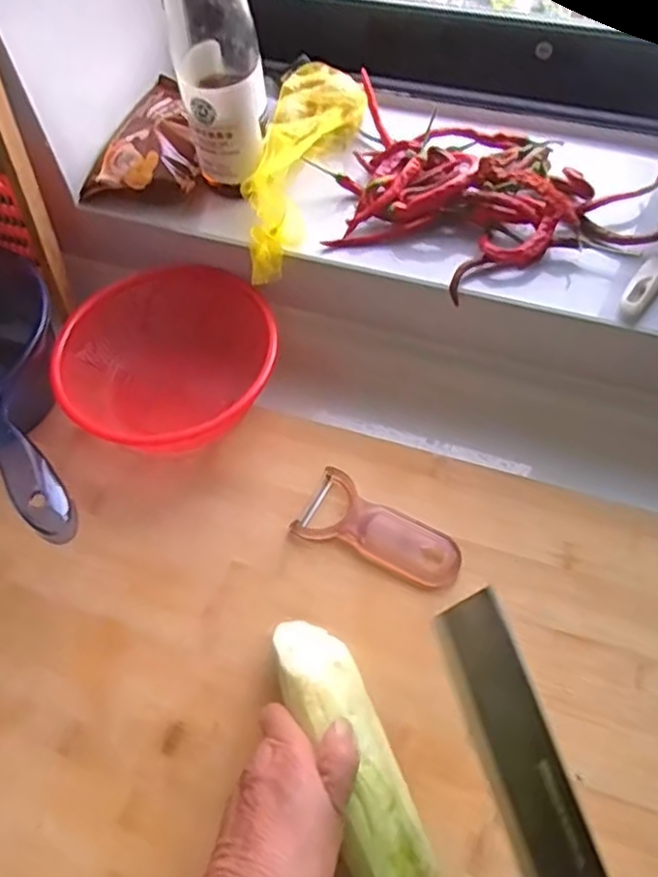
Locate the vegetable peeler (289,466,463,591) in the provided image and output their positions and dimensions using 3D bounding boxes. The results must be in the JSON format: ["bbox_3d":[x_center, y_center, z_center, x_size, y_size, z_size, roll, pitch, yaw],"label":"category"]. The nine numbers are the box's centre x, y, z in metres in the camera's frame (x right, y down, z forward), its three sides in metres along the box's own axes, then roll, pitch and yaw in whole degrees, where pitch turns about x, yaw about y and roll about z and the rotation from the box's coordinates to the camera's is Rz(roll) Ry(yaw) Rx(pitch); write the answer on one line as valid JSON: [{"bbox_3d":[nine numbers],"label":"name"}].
[{"bbox_3d":[0.038,0.071,0.505,0.122,0.012,0.057,27,64,18],"label":"vegetable peeler"}]

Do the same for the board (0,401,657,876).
[{"bbox_3d":[-0.043,0.159,0.459,0.555,0.026,0.395,15,61,12],"label":"board"}]

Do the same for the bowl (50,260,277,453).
[{"bbox_3d":[-0.131,-0.060,0.563,0.169,0.071,0.142,-4,59,1],"label":"bowl"}]

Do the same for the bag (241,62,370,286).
[{"bbox_3d":[-0.020,-0.234,0.572,0.076,0.047,0.230,8,59,8],"label":"bag"}]

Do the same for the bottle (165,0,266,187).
[{"bbox_3d":[-0.085,-0.302,0.473,0.060,0.232,0.068,-10,59,-3],"label":"bottle"}]

